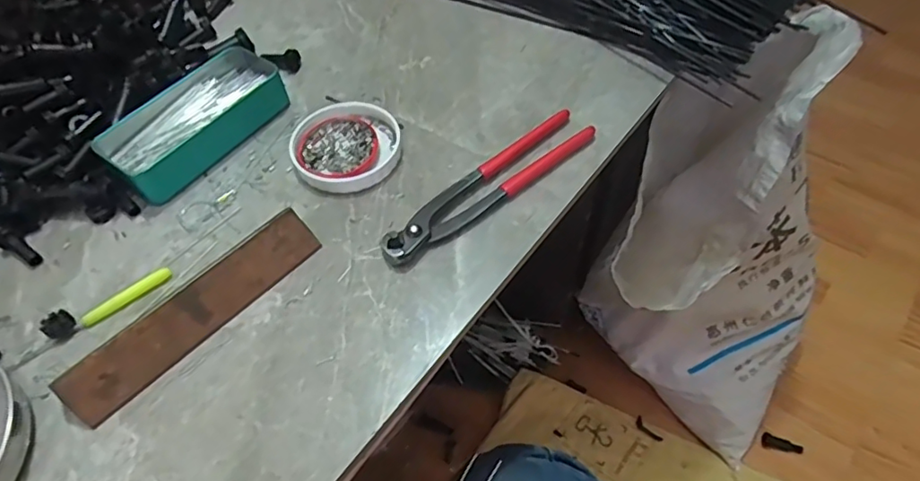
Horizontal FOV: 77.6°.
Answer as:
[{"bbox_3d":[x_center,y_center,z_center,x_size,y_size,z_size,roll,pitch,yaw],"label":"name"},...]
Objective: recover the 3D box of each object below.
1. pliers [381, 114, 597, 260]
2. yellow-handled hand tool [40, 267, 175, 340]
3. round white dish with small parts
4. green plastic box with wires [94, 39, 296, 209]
[{"bbox_3d":[0.024,-0.046,0.441,0.199,0.017,0.038,-37,60,-20],"label":"pliers"},{"bbox_3d":[-0.246,0.041,0.398,0.084,0.013,0.018,-33,58,-18],"label":"yellow-handled hand tool"},{"bbox_3d":[-0.092,-0.077,0.471,0.086,0.017,0.085,-2,54,3],"label":"round white dish with small parts"},{"bbox_3d":[-0.226,-0.104,0.487,0.080,0.034,0.154,27,61,22],"label":"green plastic box with wires"}]

